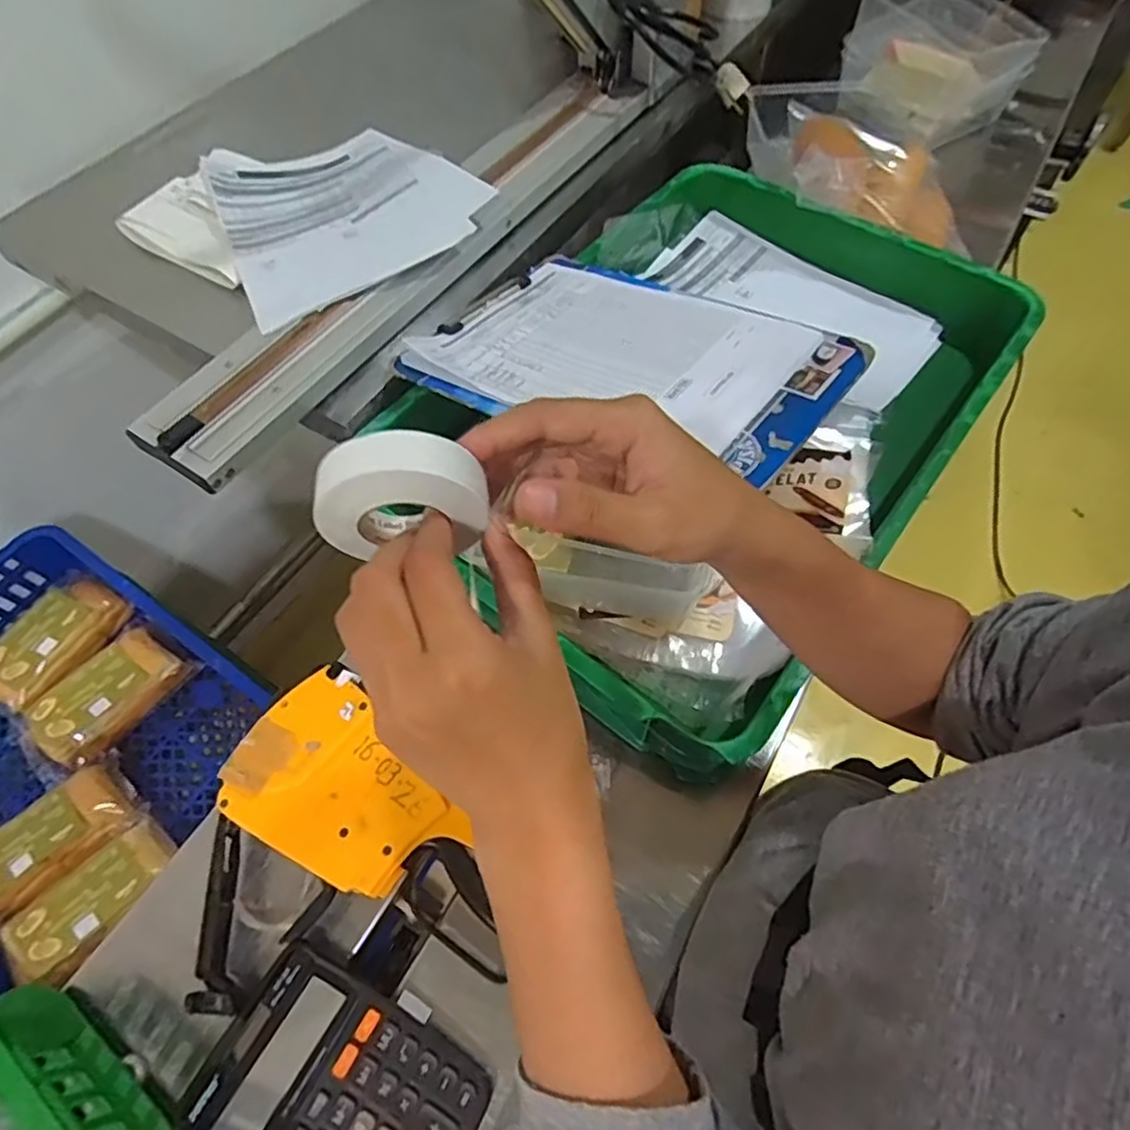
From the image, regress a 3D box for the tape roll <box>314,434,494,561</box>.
[{"bbox_3d":[-0.061,-0.027,0.240,0.060,0.052,0.019,-9,60,-3],"label":"tape roll"}]

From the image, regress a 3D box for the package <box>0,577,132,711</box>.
[{"bbox_3d":[-0.723,0.107,0.916,0.102,0.047,0.191,22,64,14],"label":"package"}]

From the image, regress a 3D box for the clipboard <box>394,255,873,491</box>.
[{"bbox_3d":[0.052,-0.181,0.555,0.342,0.014,0.231,28,59,26],"label":"clipboard"}]

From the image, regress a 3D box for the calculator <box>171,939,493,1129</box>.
[{"bbox_3d":[-0.143,0.333,0.400,0.162,0.025,0.120,26,65,16],"label":"calculator"}]

